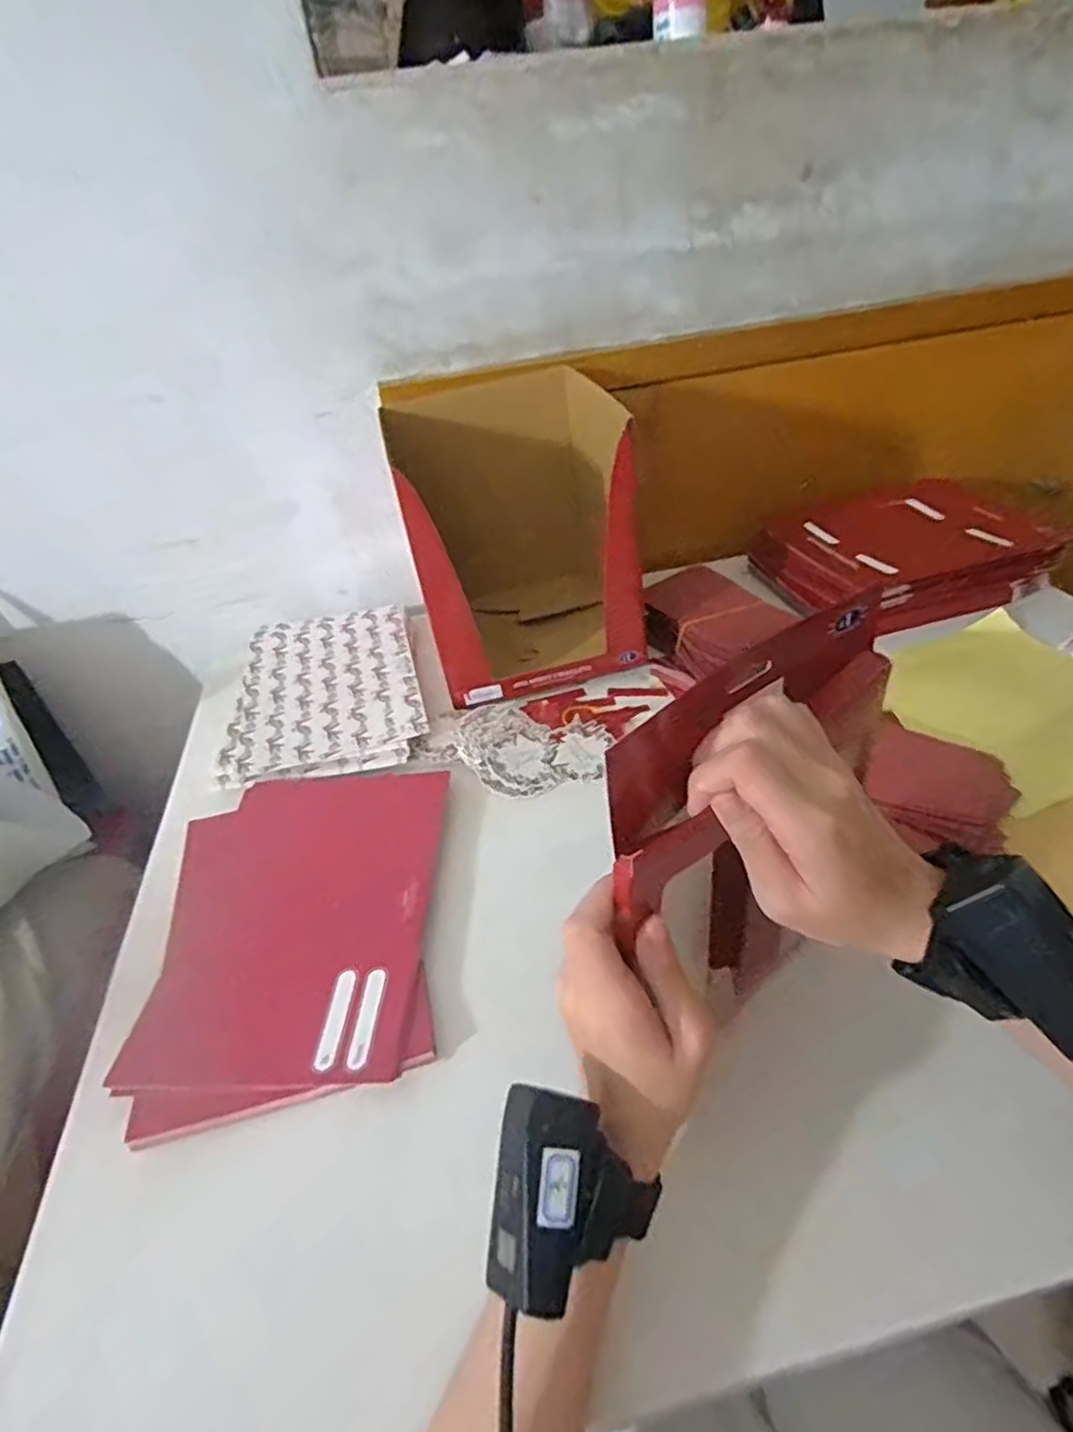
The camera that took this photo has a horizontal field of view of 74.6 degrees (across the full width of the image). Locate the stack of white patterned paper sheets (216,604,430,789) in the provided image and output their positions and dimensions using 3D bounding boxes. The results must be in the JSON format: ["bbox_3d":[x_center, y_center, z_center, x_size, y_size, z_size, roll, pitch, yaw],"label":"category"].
[{"bbox_3d":[-0.217,-0.031,0.734,0.184,0.026,0.274,-12,35,-6],"label":"stack of white patterned paper sheets"}]

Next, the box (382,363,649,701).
[{"bbox_3d":[-0.020,-0.187,0.732,0.220,0.243,0.250,-12,35,-7],"label":"box"}]

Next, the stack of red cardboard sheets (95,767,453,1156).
[{"bbox_3d":[-0.168,0.139,0.510,0.202,0.023,0.280,-10,35,-4],"label":"stack of red cardboard sheets"}]

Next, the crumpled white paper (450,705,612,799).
[{"bbox_3d":[-0.009,0.031,0.635,0.140,0.016,0.108,8,38,21],"label":"crumpled white paper"}]

